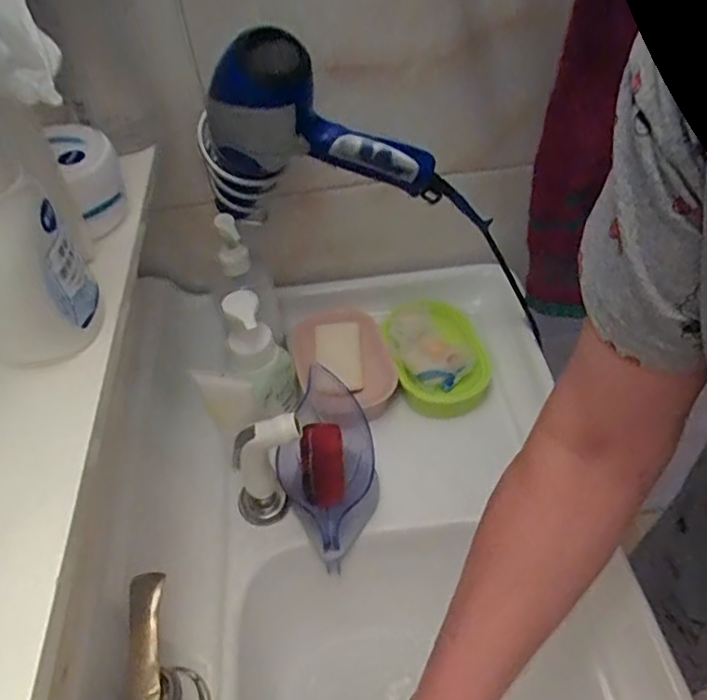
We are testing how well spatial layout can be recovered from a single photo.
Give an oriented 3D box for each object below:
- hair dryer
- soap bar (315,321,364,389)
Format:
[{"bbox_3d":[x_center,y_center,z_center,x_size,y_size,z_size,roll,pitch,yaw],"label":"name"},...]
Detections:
[{"bbox_3d":[-0.014,-0.197,0.546,0.259,0.178,0.085,-7,47,-1],"label":"hair dryer"},{"bbox_3d":[-0.018,0.005,0.723,0.053,0.018,0.101,-5,47,1],"label":"soap bar"}]

